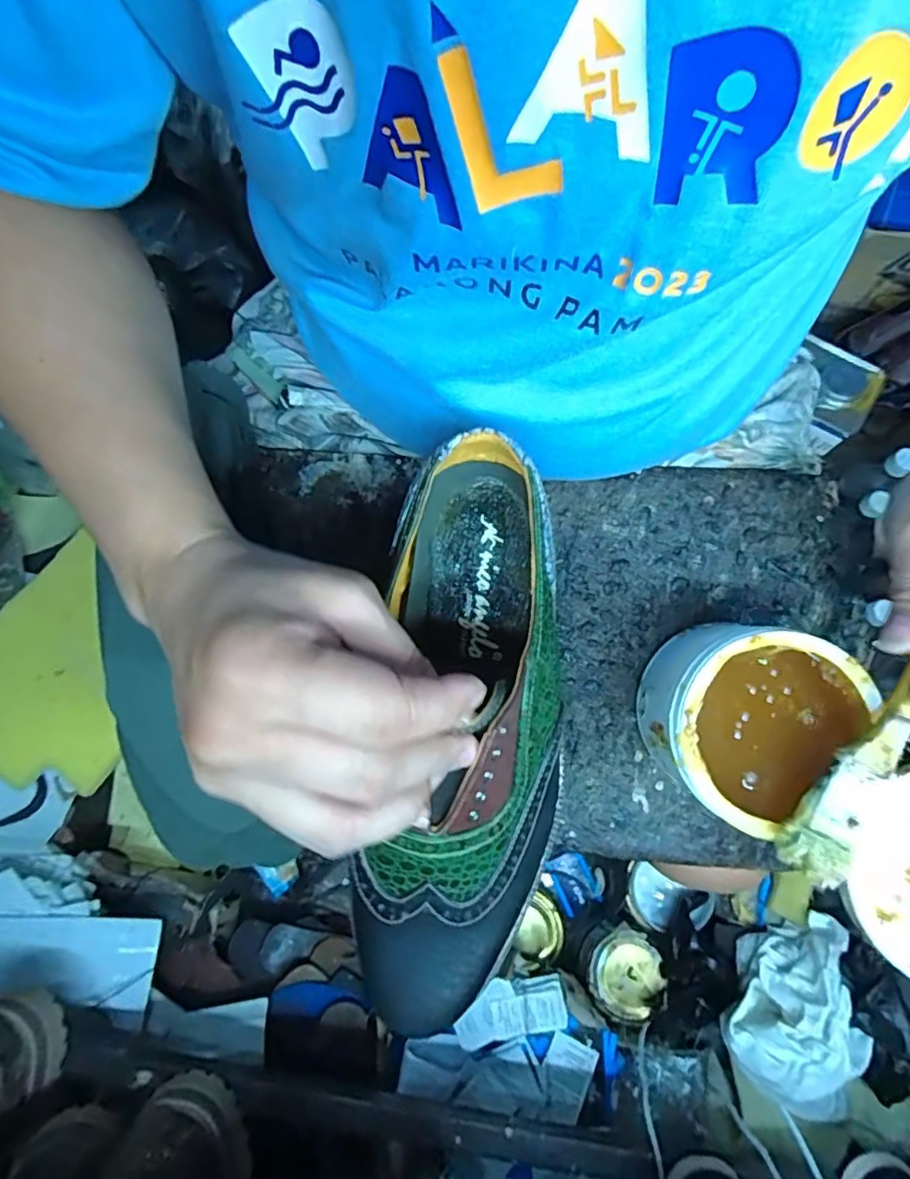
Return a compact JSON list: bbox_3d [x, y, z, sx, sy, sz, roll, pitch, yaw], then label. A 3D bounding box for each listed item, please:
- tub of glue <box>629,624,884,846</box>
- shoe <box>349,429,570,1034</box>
[{"bbox_3d":[0.158,0.069,0.325,0.103,0.069,0.094,0,76,1],"label":"tub of glue"},{"bbox_3d":[0.008,0.062,0.268,0.092,0.073,0.264,6,81,2],"label":"shoe"}]

